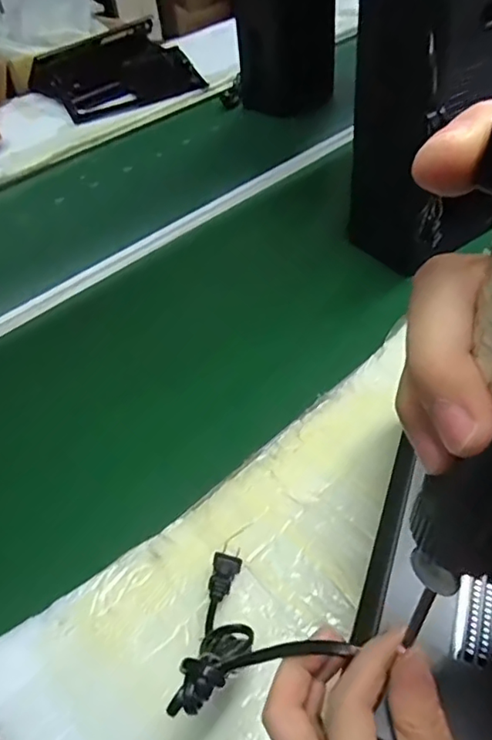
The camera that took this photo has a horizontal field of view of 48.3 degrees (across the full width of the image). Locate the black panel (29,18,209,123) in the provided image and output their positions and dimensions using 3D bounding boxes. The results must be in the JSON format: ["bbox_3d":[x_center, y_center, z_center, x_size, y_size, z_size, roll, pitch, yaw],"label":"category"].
[{"bbox_3d":[-0.342,-0.785,1.428,0.370,0.082,0.393,-28,51,-18],"label":"black panel"}]

